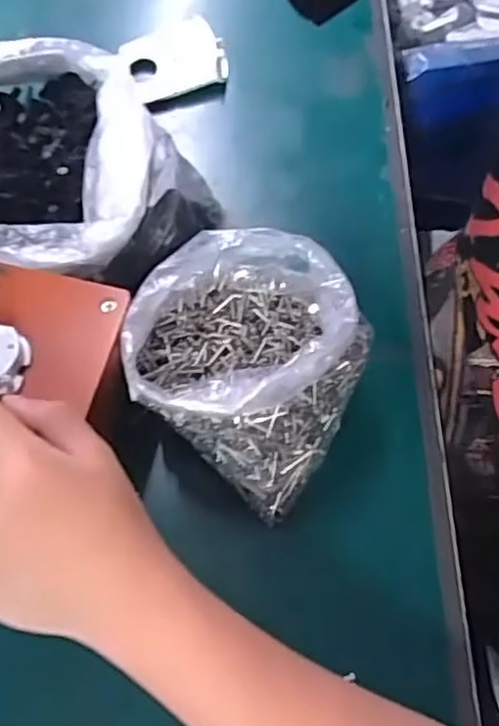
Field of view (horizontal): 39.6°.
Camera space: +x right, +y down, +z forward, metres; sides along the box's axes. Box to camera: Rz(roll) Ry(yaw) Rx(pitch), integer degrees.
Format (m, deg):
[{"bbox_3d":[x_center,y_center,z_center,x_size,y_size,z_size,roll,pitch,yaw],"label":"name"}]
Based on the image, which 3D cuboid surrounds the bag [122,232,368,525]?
[{"bbox_3d":[-0.002,-0.004,0.369,0.121,0.086,0.115,32,72,15],"label":"bag"}]

